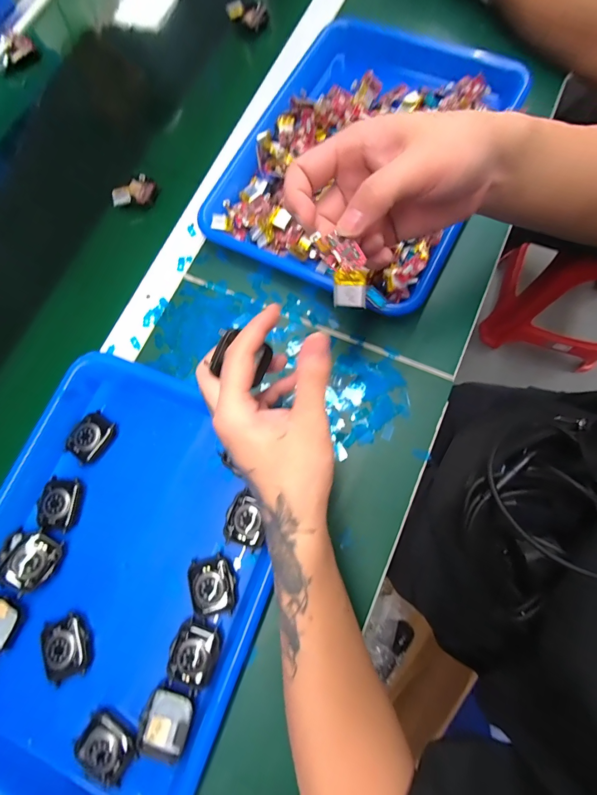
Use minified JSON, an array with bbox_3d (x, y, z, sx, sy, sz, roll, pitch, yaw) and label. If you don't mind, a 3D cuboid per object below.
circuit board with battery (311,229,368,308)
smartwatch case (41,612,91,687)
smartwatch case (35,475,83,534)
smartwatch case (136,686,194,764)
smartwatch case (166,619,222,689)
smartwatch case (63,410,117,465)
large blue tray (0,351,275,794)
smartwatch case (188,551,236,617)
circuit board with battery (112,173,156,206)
[{"bbox_3d":[0.027,-0.080,0.209,0.020,0.015,0.051,-22,85,-4],"label":"circuit board with battery"},{"bbox_3d":[-0.189,0.204,0.281,0.032,0.009,0.045,-26,75,-1],"label":"smartwatch case"},{"bbox_3d":[-0.219,0.096,0.313,0.035,0.010,0.043,7,77,7],"label":"smartwatch case"},{"bbox_3d":[-0.103,0.251,0.266,0.037,0.008,0.043,14,78,9],"label":"smartwatch case"},{"bbox_3d":[-0.084,0.205,0.274,0.038,0.010,0.042,17,78,9],"label":"smartwatch case"},{"bbox_3d":[-0.198,0.038,0.327,0.034,0.010,0.045,37,82,13],"label":"smartwatch case"},{"bbox_3d":[-0.157,0.143,0.291,0.256,0.028,0.322,19,78,10],"label":"large blue tray"},{"bbox_3d":[-0.072,0.157,0.286,0.037,0.007,0.044,-18,75,1],"label":"smartwatch case"},{"bbox_3d":[-0.194,-0.241,0.407,0.052,0.012,0.035,-36,76,-4],"label":"circuit board with battery"}]

